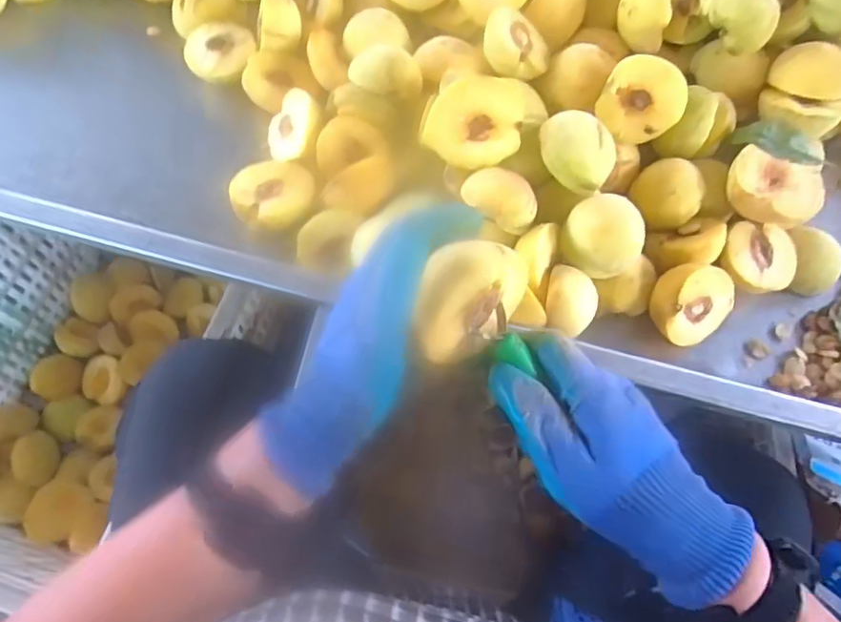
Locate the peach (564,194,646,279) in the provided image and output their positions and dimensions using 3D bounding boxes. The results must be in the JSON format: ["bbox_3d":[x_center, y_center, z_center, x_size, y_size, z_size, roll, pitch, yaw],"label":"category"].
[{"bbox_3d":[0.145,-0.057,0.470,0.061,0.045,0.054,30,70,9],"label":"peach"}]

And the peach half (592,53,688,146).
[{"bbox_3d":[0.196,-0.187,0.517,0.066,0.068,0.038,32,32,8],"label":"peach half"}]

